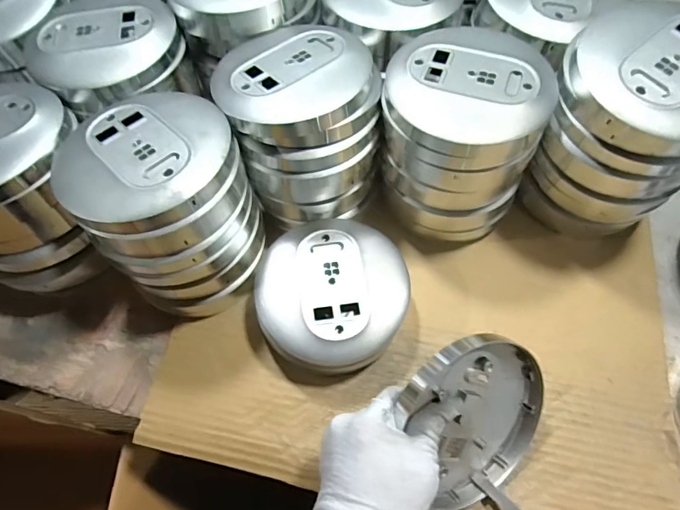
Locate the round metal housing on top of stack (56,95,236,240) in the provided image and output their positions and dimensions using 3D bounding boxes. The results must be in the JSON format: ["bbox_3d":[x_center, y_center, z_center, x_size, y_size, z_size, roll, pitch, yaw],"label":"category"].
[{"bbox_3d":[-0.147,-0.072,0.348,0.130,0.035,0.121,-24,65,-9],"label":"round metal housing on top of stack"}]

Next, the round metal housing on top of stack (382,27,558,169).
[{"bbox_3d":[0.106,-0.138,0.385,0.129,0.051,0.107,7,64,6],"label":"round metal housing on top of stack"}]

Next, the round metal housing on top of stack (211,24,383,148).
[{"bbox_3d":[-0.041,-0.160,0.397,0.132,0.050,0.120,-13,64,-4],"label":"round metal housing on top of stack"}]

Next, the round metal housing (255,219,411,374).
[{"bbox_3d":[-0.006,0.036,0.416,0.132,0.053,0.133,-1,64,2],"label":"round metal housing"}]

